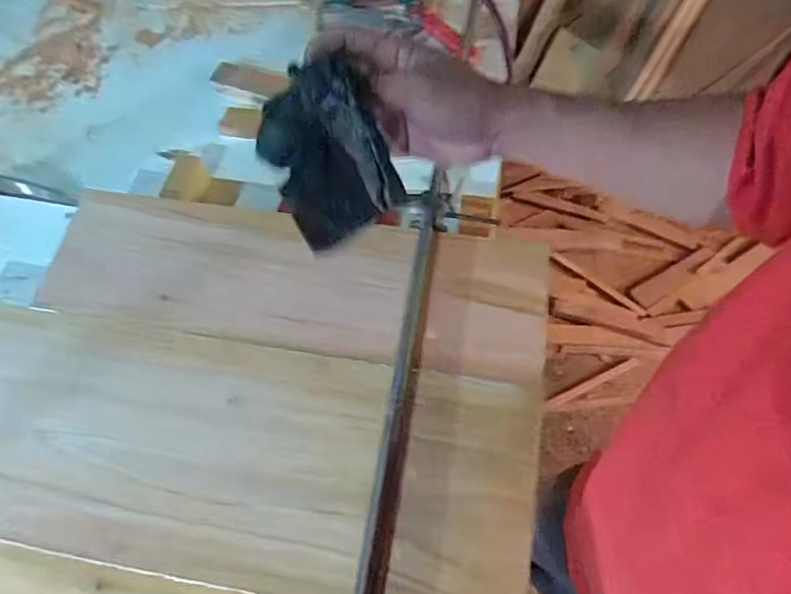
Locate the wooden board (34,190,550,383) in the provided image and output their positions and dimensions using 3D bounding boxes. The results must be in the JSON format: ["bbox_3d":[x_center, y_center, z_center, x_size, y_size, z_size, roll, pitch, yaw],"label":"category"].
[{"bbox_3d":[-0.124,-0.023,0.672,0.594,0.025,0.174,8,69,5],"label":"wooden board"}]

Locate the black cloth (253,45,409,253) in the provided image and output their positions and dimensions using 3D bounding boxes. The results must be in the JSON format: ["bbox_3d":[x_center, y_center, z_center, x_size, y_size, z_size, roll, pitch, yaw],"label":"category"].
[{"bbox_3d":[-0.045,-0.083,0.384,0.073,0.113,0.098,-20,69,-5],"label":"black cloth"}]

